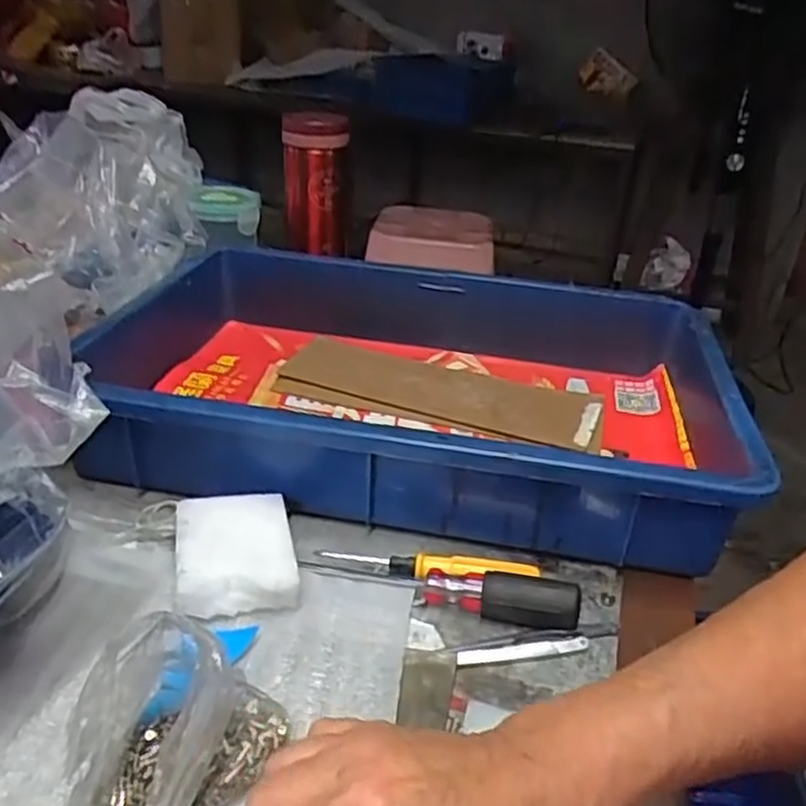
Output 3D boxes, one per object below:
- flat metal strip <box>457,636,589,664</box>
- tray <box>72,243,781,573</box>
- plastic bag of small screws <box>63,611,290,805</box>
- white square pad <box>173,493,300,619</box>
[{"bbox_3d":[0.060,0.123,0.365,0.067,0.005,0.007,-2,29,-10],"label":"flat metal strip"},{"bbox_3d":[0.013,-0.020,0.531,0.434,0.072,0.297,9,29,7],"label":"tray"},{"bbox_3d":[-0.091,0.122,0.275,0.049,0.068,0.083,17,31,22],"label":"plastic bag of small screws"},{"bbox_3d":[-0.089,0.080,0.389,0.059,0.025,0.076,-4,30,-13],"label":"white square pad"}]

